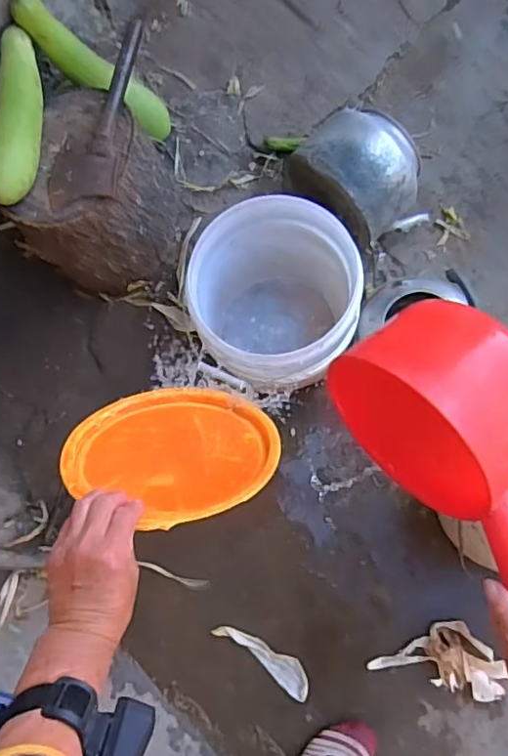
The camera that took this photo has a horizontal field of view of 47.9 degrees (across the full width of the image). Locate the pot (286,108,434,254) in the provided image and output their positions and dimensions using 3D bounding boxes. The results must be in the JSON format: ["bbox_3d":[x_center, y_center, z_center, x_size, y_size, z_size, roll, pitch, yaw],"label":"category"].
[{"bbox_3d":[0.198,-0.363,1.070,0.193,0.215,0.216,-41,79,-6],"label":"pot"}]

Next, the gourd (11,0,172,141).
[{"bbox_3d":[-0.283,-0.552,1.047,0.066,0.340,0.081,0,73,43],"label":"gourd"}]

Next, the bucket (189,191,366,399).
[{"bbox_3d":[0.020,-0.116,0.988,0.254,0.289,0.276,-1,78,3],"label":"bucket"}]

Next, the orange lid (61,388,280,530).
[{"bbox_3d":[-0.091,0.078,0.647,0.228,0.016,0.213,0,33,0],"label":"orange lid"}]

